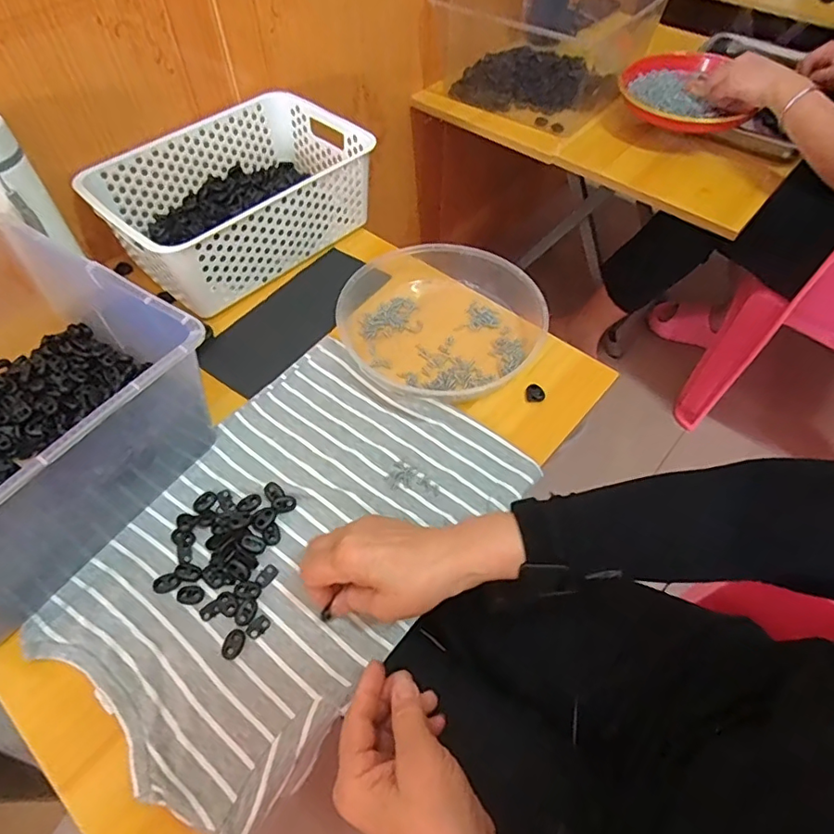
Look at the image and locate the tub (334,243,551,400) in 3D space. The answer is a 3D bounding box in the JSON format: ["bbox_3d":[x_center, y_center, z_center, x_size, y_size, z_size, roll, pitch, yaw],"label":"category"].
[{"bbox_3d":[0.019,-0.111,0.618,0.232,0.044,0.219,26,58,17],"label":"tub"}]

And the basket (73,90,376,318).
[{"bbox_3d":[-0.225,-0.275,0.690,0.208,0.106,0.309,37,62,23],"label":"basket"}]

